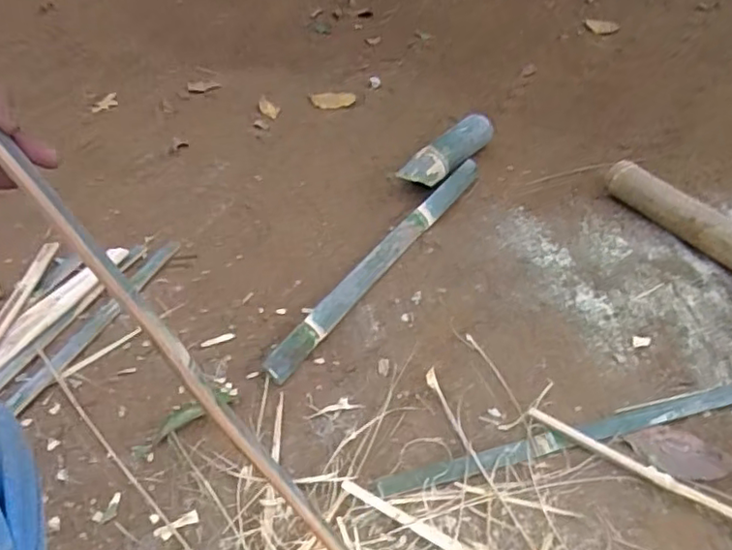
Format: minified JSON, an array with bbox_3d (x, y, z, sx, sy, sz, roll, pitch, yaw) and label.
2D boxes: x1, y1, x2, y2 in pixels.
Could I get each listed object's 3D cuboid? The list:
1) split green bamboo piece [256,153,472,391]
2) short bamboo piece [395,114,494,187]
[{"bbox_3d":[0.042,-0.038,1.098,0.041,0.036,0.650,20,47,29],"label":"split green bamboo piece"},{"bbox_3d":[0.172,-0.254,1.312,0.080,0.075,0.270,23,48,31],"label":"short bamboo piece"}]

